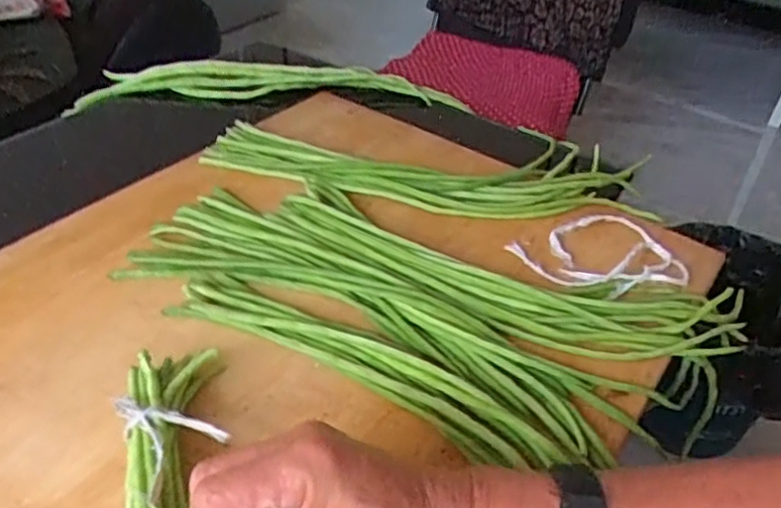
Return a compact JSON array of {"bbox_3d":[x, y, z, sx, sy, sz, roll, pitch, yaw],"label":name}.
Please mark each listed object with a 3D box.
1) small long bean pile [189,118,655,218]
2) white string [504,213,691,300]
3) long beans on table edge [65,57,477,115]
[{"bbox_3d":[0.036,-0.089,0.686,0.457,0.040,0.147,3,39,-1],"label":"small long bean pile"},{"bbox_3d":[0.189,0.004,0.582,0.129,0.017,0.113,-19,44,-25],"label":"white string"},{"bbox_3d":[-0.153,-0.216,0.852,0.511,0.050,0.075,3,39,-1],"label":"long beans on table edge"}]

